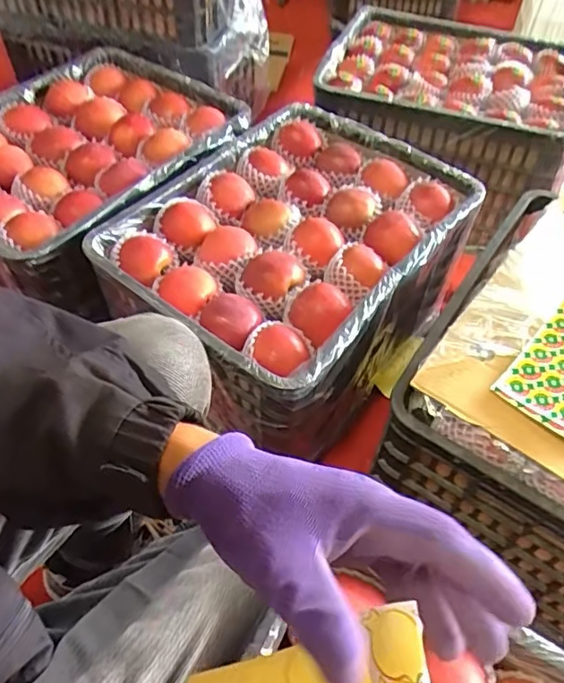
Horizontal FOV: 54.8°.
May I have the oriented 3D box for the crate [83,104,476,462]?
[{"bbox_3d":[0.020,-0.115,0.878,0.385,0.240,0.507,34,59,21],"label":"crate"}]

